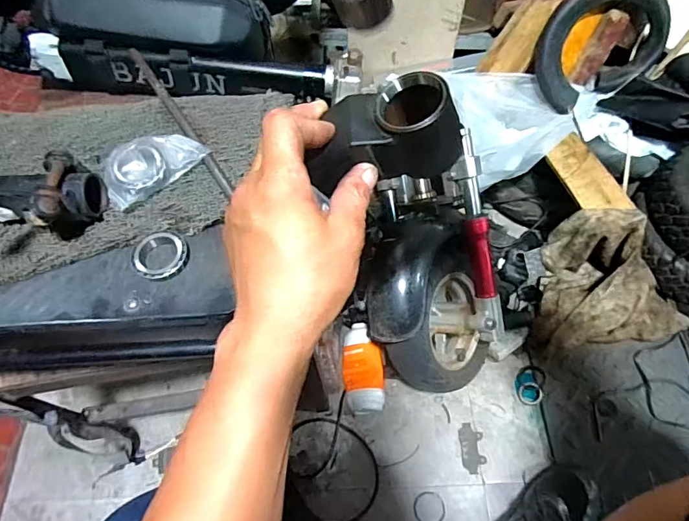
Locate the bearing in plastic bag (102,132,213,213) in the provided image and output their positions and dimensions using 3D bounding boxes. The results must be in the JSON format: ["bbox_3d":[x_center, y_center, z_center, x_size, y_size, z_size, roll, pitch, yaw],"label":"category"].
[{"bbox_3d":[-0.163,-0.082,0.392,0.085,0.021,0.048,-31,67,-17],"label":"bearing in plastic bag"}]

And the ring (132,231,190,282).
[{"bbox_3d":[-0.148,-0.005,0.372,0.043,0.013,0.040,1,61,-1],"label":"ring"}]

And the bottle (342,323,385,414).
[{"bbox_3d":[0.033,0.197,0.847,0.069,0.059,0.160,-3,62,-4],"label":"bottle"}]

